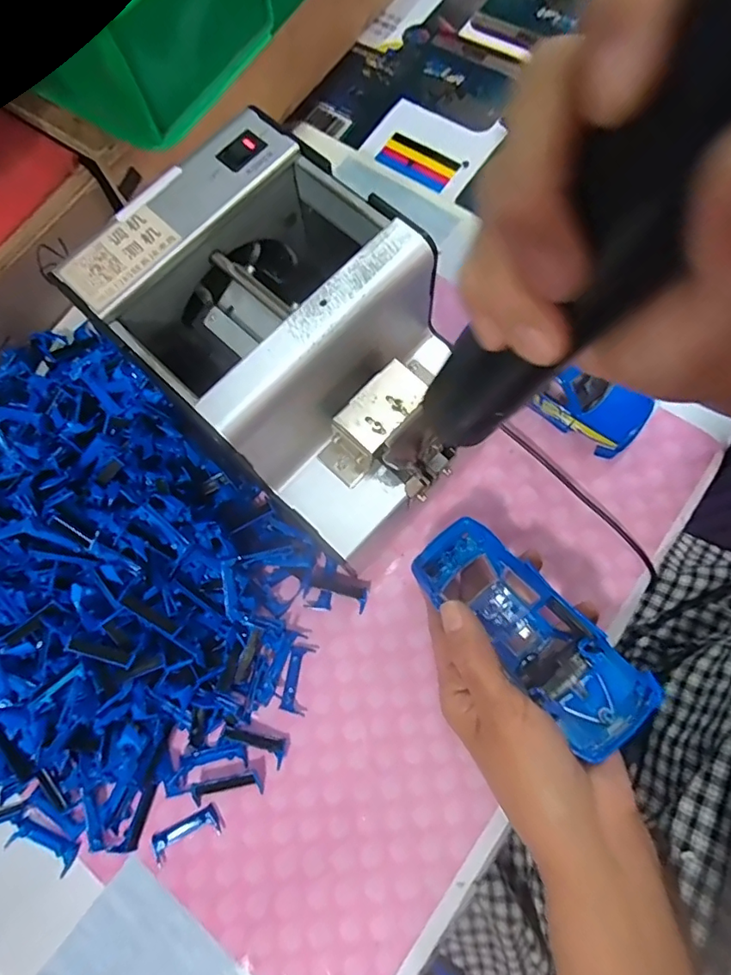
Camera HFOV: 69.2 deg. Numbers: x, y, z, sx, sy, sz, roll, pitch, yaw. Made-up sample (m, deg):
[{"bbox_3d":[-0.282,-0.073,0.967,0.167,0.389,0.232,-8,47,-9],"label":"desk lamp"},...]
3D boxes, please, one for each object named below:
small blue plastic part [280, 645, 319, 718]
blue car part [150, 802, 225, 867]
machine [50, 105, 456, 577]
[{"bbox_3d":[-0.040,0.115,0.317,0.015,0.004,0.040,8,75,6],"label":"small blue plastic part"},{"bbox_3d":[-0.100,0.195,0.298,0.040,0.004,0.016,-28,75,-4],"label":"blue car part"},{"bbox_3d":[-0.030,-0.060,0.289,0.171,0.144,0.121,43,81,12],"label":"machine"}]

